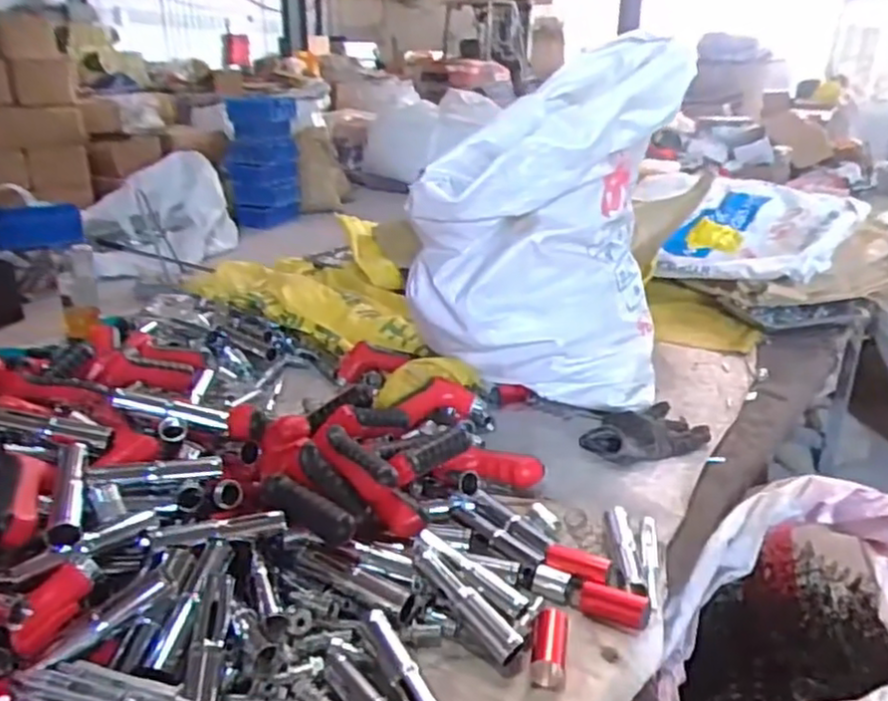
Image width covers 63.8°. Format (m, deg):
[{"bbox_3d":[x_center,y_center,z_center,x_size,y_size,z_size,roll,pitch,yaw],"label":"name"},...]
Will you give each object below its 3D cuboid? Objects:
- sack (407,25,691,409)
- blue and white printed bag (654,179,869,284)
[{"bbox_3d":[0.152,-0.184,1.096,0.369,0.468,0.245,5,23,11],"label":"sack"},{"bbox_3d":[0.740,-0.278,1.655,0.381,0.070,0.466,16,41,42],"label":"blue and white printed bag"}]

